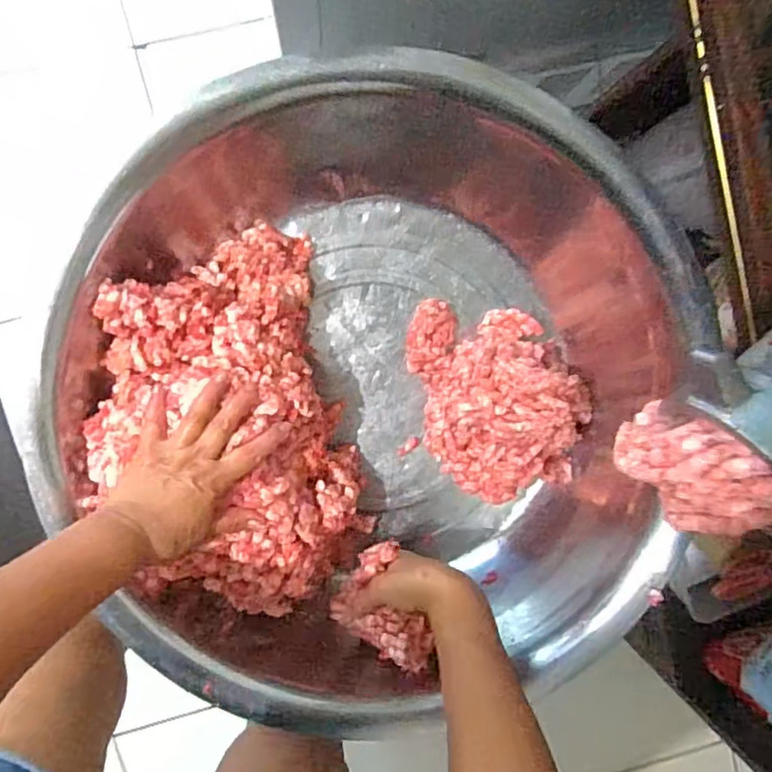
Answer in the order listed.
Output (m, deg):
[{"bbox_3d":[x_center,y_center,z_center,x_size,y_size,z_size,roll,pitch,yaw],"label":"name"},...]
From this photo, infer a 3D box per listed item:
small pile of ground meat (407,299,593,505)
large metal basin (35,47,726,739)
[{"bbox_3d":[0.113,0.017,0.608,0.172,0.156,0.191,6,94,-6],"label":"small pile of ground meat"},{"bbox_3d":[-0.017,0.025,0.596,0.572,0.170,0.591,-1,95,-7],"label":"large metal basin"}]

